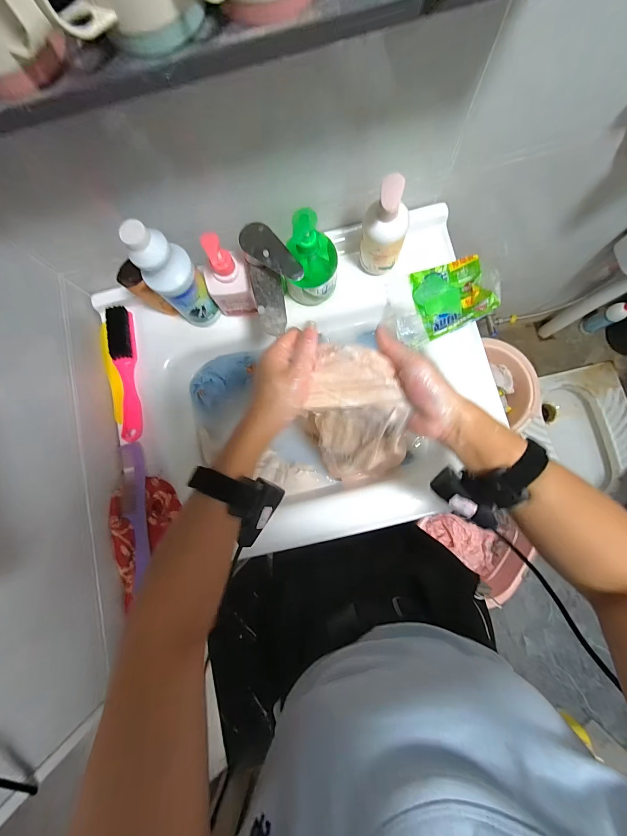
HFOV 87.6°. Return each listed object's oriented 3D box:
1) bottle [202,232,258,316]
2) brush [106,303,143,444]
[{"bbox_3d":[-0.121,-0.197,0.468,0.064,0.153,0.046,-20,81,1],"label":"bottle"},{"bbox_3d":[-0.307,-0.072,0.536,0.038,0.034,0.221,-10,81,2],"label":"brush"}]

